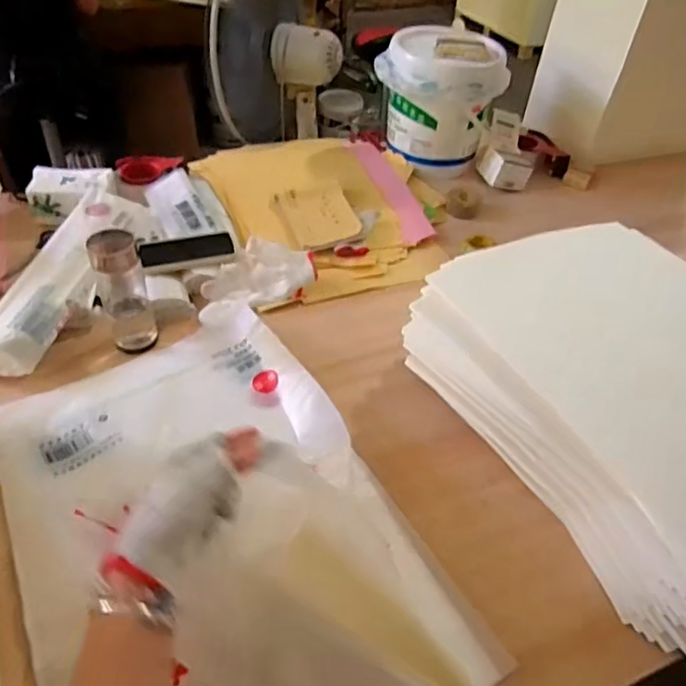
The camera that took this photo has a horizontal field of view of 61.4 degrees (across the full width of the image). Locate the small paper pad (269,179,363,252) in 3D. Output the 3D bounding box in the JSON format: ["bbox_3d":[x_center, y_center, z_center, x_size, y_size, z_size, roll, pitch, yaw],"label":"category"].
[{"bbox_3d":[-0.045,-0.250,1.124,0.138,0.012,0.178,-17,57,-15],"label":"small paper pad"}]

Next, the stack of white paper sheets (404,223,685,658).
[{"bbox_3d":[0.378,0.080,0.754,0.373,0.138,0.571,-20,50,-24],"label":"stack of white paper sheets"}]

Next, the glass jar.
[{"bbox_3d":[-0.324,-0.067,0.858,0.070,0.185,0.063,-13,47,-18],"label":"glass jar"}]

